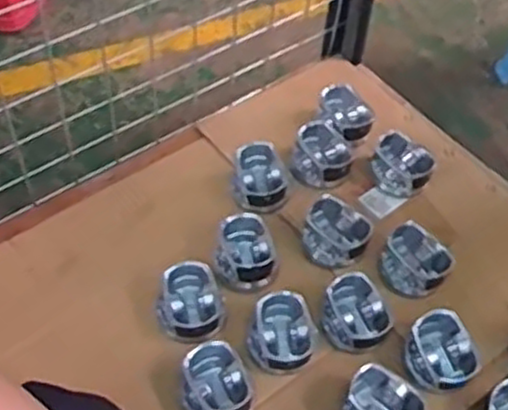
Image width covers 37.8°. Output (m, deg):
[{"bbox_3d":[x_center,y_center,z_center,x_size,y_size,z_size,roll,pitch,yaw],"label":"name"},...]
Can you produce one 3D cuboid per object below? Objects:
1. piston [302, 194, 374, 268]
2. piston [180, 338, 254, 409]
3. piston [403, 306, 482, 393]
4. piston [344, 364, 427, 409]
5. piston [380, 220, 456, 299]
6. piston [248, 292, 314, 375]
[{"bbox_3d":[0.097,0.035,0.871,0.076,0.052,0.062,18,53,10],"label":"piston"},{"bbox_3d":[-0.039,0.184,0.744,0.066,0.046,0.078,-18,56,-17],"label":"piston"},{"bbox_3d":[0.196,0.158,0.783,0.058,0.055,0.076,-25,58,-22],"label":"piston"},{"bbox_3d":[0.128,0.206,0.744,0.074,0.046,0.065,33,57,20],"label":"piston"},{"bbox_3d":[0.186,0.067,0.856,0.074,0.056,0.059,38,59,23],"label":"piston"},{"bbox_3d":[0.029,0.139,0.787,0.065,0.057,0.071,2,52,-3],"label":"piston"}]

